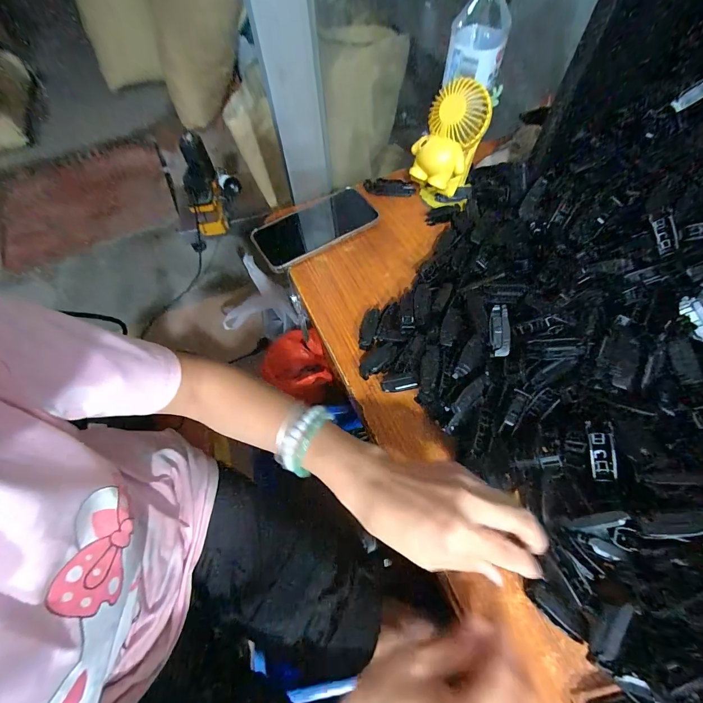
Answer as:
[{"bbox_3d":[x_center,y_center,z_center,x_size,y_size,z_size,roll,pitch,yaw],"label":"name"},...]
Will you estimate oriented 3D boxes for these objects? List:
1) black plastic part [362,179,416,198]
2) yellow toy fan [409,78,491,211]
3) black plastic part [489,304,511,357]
[{"bbox_3d":[0.057,-0.244,0.500,0.075,0.023,0.013,2,62,4],"label":"black plastic part"},{"bbox_3d":[0.118,-0.241,0.422,0.075,0.151,0.078,27,67,16],"label":"yellow toy fan"},{"bbox_3d":[0.141,-0.019,0.318,0.016,0.008,0.049,0,88,2],"label":"black plastic part"}]

